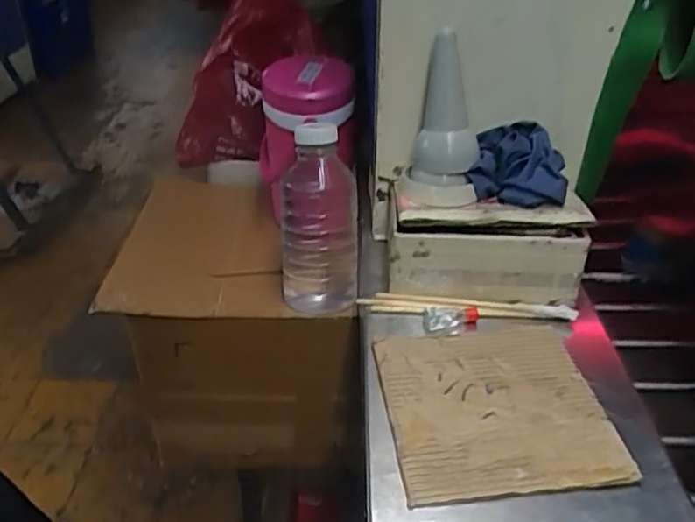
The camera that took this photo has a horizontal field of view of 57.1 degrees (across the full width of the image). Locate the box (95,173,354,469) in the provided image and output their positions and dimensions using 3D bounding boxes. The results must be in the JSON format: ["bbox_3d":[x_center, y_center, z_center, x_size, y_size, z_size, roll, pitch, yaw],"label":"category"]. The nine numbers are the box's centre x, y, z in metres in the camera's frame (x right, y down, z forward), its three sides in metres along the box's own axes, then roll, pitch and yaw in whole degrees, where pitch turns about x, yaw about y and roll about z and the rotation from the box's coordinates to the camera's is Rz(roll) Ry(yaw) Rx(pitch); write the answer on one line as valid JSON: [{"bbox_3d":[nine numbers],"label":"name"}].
[{"bbox_3d":[-0.144,0.080,0.958,0.322,0.321,0.310,1,33,0],"label":"box"}]

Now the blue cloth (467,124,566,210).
[{"bbox_3d":[0.177,-0.101,0.654,0.097,0.053,0.087,8,34,10],"label":"blue cloth"}]

